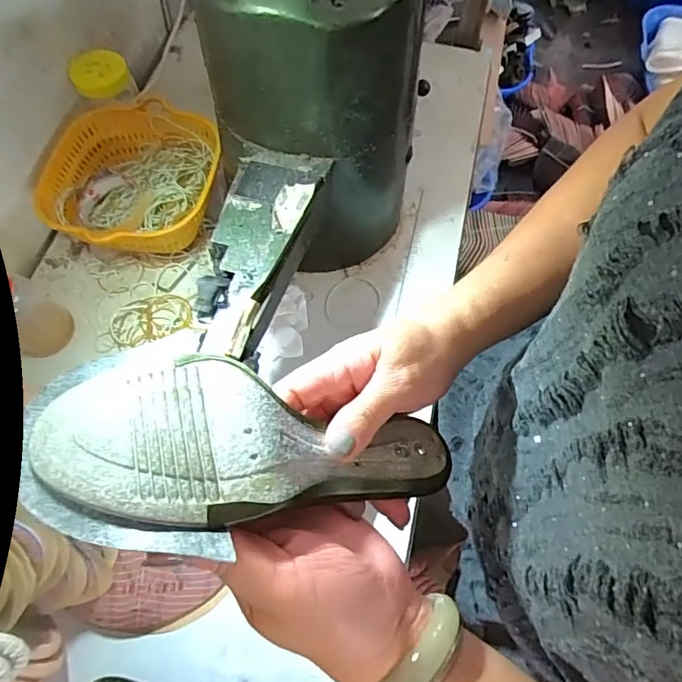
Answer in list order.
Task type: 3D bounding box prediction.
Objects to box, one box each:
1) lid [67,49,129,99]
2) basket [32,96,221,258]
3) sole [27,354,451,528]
[{"bbox_3d":[-0.313,-0.348,0.644,0.070,0.014,0.056,-35,103,-22],"label":"lid"},{"bbox_3d":[-0.270,-0.200,0.641,0.216,0.080,0.222,-10,67,-5],"label":"basket"},{"bbox_3d":[-0.027,0.051,0.259,0.226,0.056,0.082,12,63,-30],"label":"sole"}]

